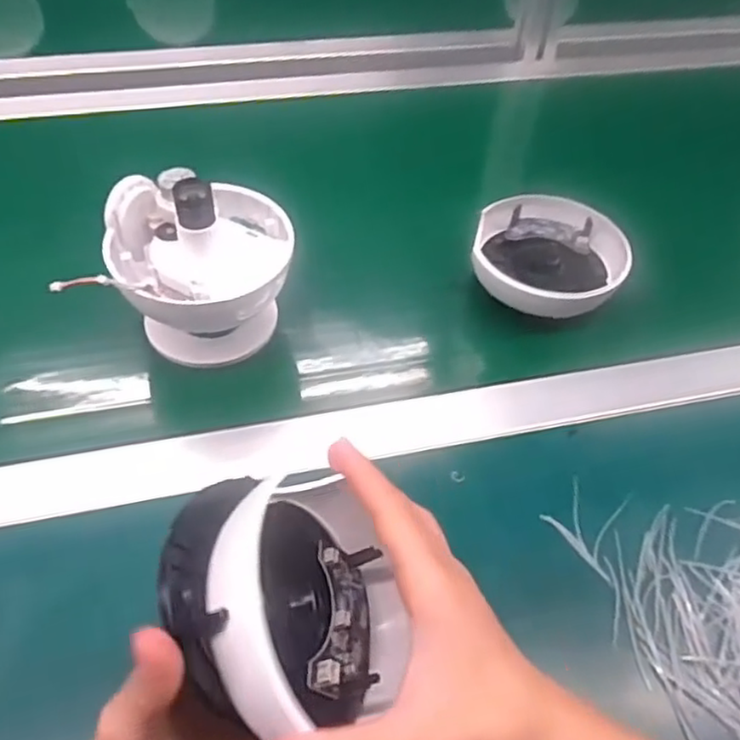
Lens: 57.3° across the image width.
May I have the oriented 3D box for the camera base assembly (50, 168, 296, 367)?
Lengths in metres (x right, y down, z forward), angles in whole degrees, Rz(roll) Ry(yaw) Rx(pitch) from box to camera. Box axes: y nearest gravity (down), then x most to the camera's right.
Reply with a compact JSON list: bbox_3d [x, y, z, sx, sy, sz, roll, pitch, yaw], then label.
[{"bbox_3d":[-0.117,-0.066,0.454,0.127,0.116,0.103,-7,50,-9],"label":"camera base assembly"}]

